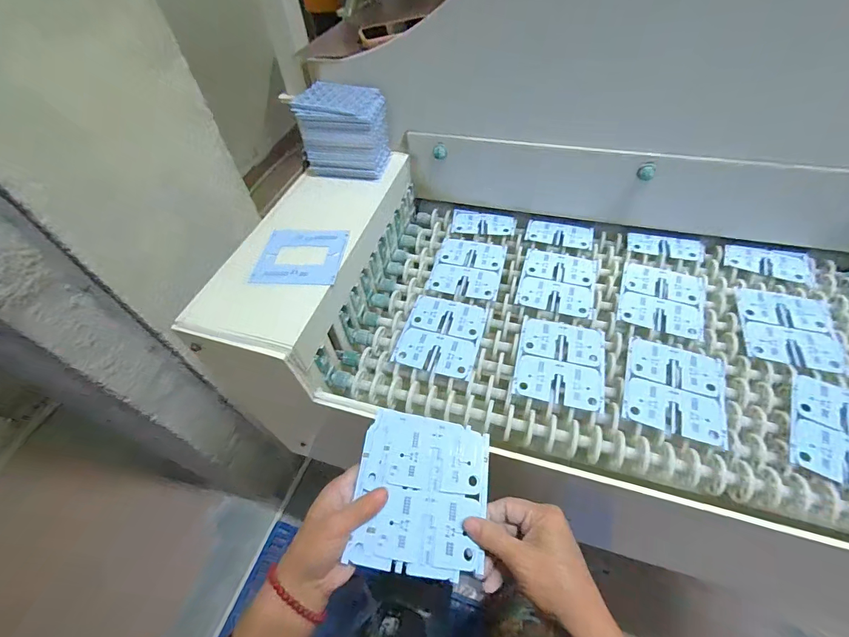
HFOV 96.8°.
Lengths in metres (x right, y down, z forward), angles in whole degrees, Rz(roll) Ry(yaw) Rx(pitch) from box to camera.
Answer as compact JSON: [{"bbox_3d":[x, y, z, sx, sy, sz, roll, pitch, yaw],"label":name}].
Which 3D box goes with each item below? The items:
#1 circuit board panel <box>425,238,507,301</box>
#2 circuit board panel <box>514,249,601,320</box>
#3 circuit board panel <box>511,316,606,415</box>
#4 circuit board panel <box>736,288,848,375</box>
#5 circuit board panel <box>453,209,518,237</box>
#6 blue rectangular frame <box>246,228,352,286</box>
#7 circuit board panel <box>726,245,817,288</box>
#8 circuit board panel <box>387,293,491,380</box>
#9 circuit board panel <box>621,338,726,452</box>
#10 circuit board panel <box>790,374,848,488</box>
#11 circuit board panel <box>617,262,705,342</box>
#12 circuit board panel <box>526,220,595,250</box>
[{"bbox_3d":[0.069,-0.083,0.593,0.106,0.008,0.122,11,55,11],"label":"circuit board panel"},{"bbox_3d":[0.199,-0.058,0.561,0.106,0.005,0.116,14,55,13],"label":"circuit board panel"},{"bbox_3d":[0.172,0.053,0.477,0.106,0.005,0.118,12,55,11],"label":"circuit board panel"},{"bbox_3d":[0.477,0.011,0.494,0.106,0.006,0.120,14,56,16],"label":"circuit board panel"},{"bbox_3d":[0.104,-0.169,0.662,0.108,0.009,0.062,6,54,7],"label":"circuit board panel"},{"bbox_3d":[-0.159,-0.083,0.492,0.109,0.009,0.097,3,55,6],"label":"blue rectangular frame"},{"bbox_3d":[0.518,-0.085,0.567,0.114,0.006,0.059,17,61,18],"label":"circuit board panel"},{"bbox_3d":[0.024,0.020,0.513,0.105,0.006,0.120,12,55,12],"label":"circuit board panel"},{"bbox_3d":[0.296,0.081,0.447,0.106,0.006,0.117,17,56,15],"label":"circuit board panel"},{"bbox_3d":[0.461,0.127,0.406,0.109,0.005,0.115,23,61,19],"label":"circuit board panel"},{"bbox_3d":[0.336,-0.030,0.533,0.106,0.005,0.118,17,56,15],"label":"circuit board panel"},{"bbox_3d":[0.226,-0.142,0.631,0.106,0.006,0.053,13,55,13],"label":"circuit board panel"}]

